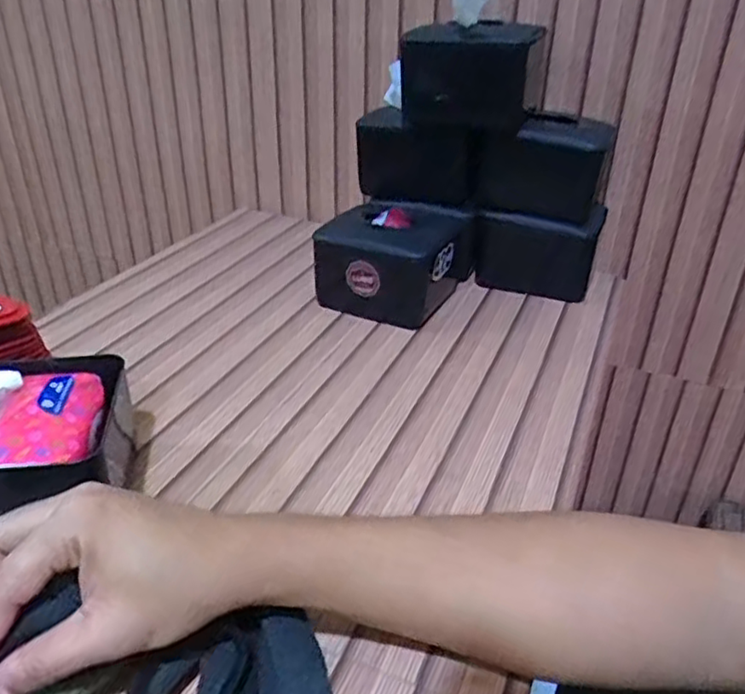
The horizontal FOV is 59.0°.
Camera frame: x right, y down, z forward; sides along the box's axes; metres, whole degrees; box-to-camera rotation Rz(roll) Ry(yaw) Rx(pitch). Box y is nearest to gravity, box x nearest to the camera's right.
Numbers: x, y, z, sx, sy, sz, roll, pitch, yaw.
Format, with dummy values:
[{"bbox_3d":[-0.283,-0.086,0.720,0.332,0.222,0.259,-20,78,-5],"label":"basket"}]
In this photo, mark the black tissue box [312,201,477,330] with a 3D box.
[{"bbox_3d":[0.027,-0.097,0.708,0.123,0.088,0.143,17,33,25],"label":"black tissue box"}]

